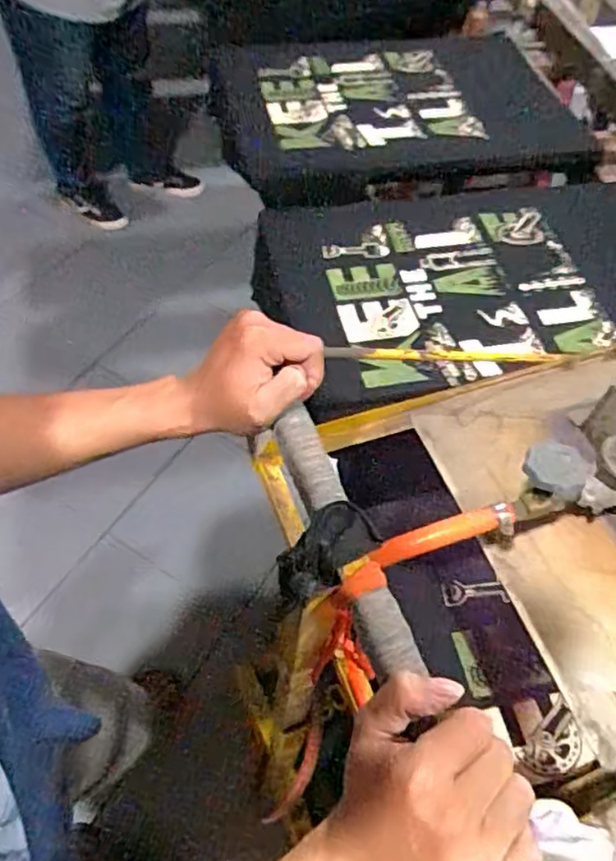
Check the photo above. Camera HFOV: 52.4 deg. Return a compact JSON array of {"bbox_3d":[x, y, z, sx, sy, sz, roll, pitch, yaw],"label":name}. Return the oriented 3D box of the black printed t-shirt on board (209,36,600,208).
[{"bbox_3d":[0.164,-0.575,1.095,0.600,0.047,0.385,-8,57,-10],"label":"black printed t-shirt on board"}]

